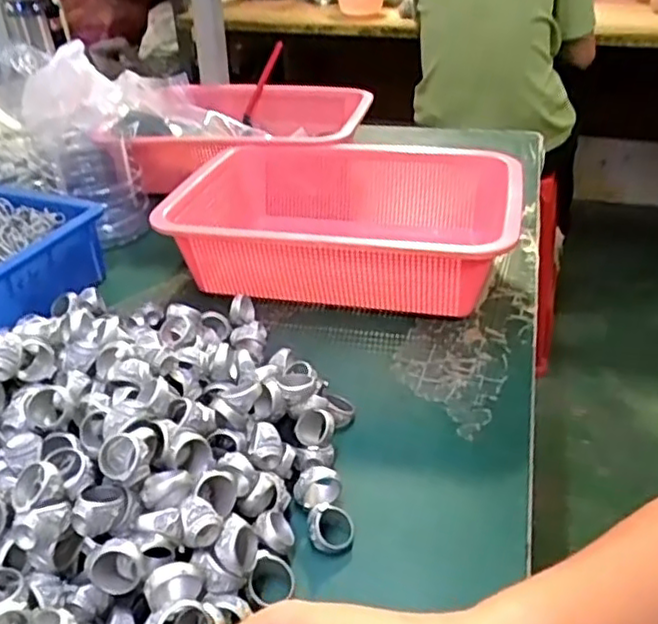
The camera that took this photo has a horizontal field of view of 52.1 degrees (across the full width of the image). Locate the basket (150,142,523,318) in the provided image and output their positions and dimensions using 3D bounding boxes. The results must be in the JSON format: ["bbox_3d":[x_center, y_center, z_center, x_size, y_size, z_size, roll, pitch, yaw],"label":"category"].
[{"bbox_3d":[0.023,-0.083,0.629,0.281,0.091,0.243,8,34,15],"label":"basket"}]

